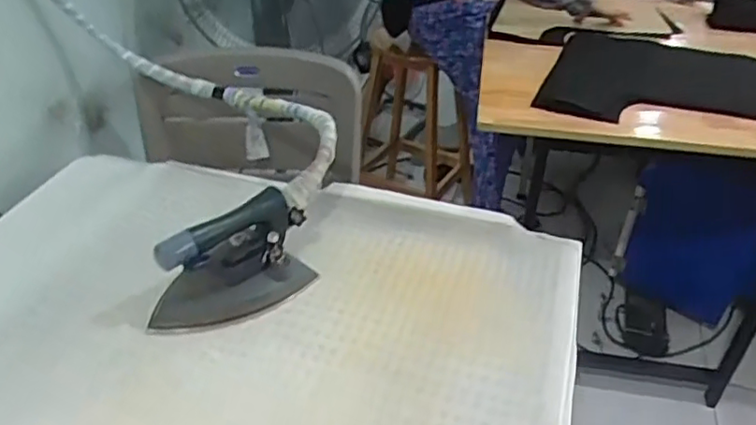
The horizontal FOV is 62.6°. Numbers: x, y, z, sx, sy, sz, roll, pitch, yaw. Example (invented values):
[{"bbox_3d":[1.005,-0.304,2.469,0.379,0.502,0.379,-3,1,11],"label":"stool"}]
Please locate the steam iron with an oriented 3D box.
[{"bbox_3d":[-0.170,0.049,0.715,0.202,0.101,0.103,-18,42,-27],"label":"steam iron"}]

